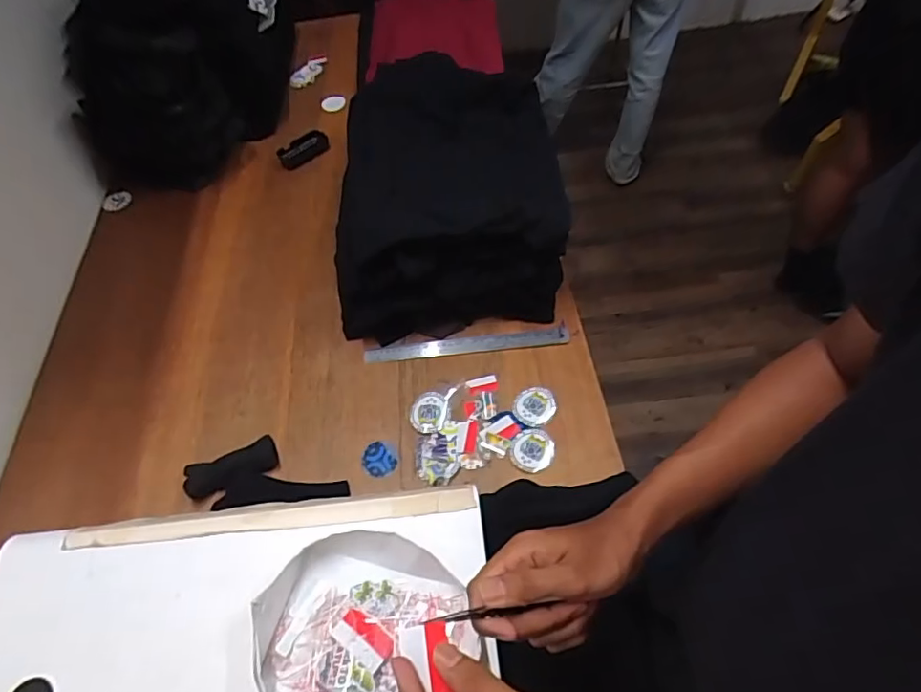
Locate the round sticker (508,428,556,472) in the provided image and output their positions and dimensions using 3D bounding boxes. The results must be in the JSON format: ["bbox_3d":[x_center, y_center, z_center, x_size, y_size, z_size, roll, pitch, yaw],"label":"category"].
[{"bbox_3d":[0.102,0.146,0.785,0.061,0.006,0.066,-2,55,3],"label":"round sticker"}]

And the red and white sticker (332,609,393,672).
[{"bbox_3d":[-0.089,0.265,0.503,0.058,0.008,0.030,29,47,24],"label":"red and white sticker"}]

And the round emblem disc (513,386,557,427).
[{"bbox_3d":[0.110,0.088,0.823,0.056,0.011,0.067,35,64,25],"label":"round emblem disc"}]

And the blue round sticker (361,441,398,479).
[{"bbox_3d":[-0.117,0.162,0.798,0.051,0.004,0.053,-2,58,3],"label":"blue round sticker"}]

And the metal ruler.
[{"bbox_3d":[0.011,-0.001,0.890,0.324,0.010,0.031,-6,60,1],"label":"metal ruler"}]

